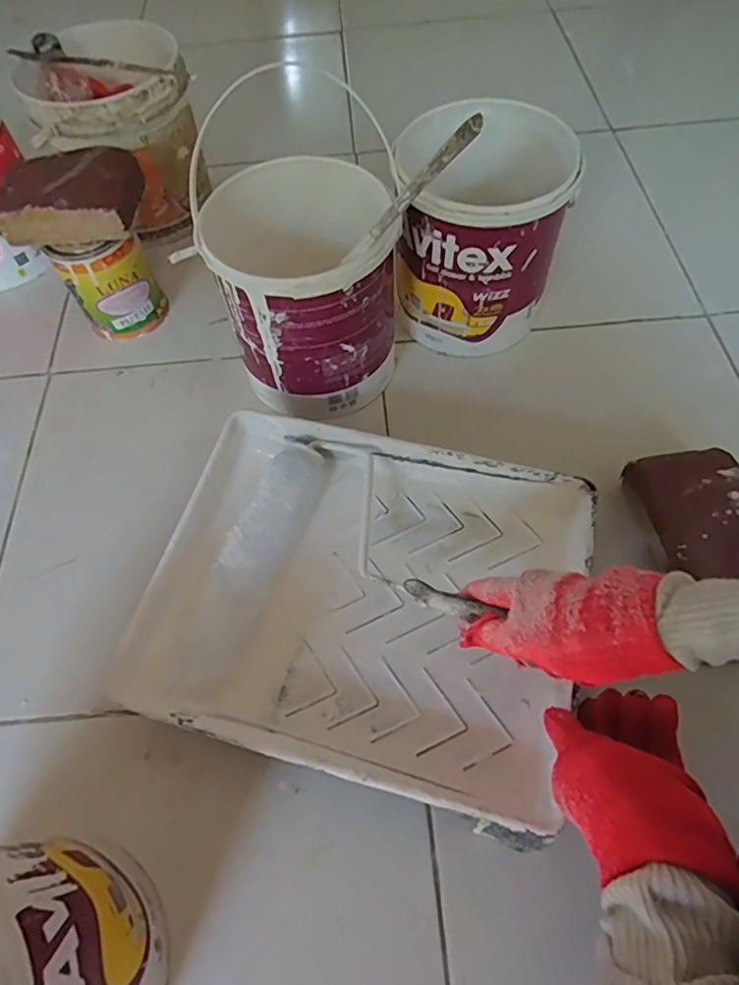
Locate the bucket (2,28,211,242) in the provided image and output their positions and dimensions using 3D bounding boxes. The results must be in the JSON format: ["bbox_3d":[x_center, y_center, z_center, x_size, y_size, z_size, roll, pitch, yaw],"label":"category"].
[{"bbox_3d":[-0.320,-0.464,0.740,0.185,0.193,0.191,-21,63,-9],"label":"bucket"}]

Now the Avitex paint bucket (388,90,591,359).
[{"bbox_3d":[0.118,-0.281,0.623,0.166,0.195,0.179,-4,61,1],"label":"Avitex paint bucket"}]

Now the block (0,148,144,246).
[{"bbox_3d":[-0.320,-0.315,0.595,0.142,0.051,0.096,-2,61,2],"label":"block"}]

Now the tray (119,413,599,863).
[{"bbox_3d":[-0.009,0.082,0.479,0.349,0.049,0.282,13,63,9],"label":"tray"}]

